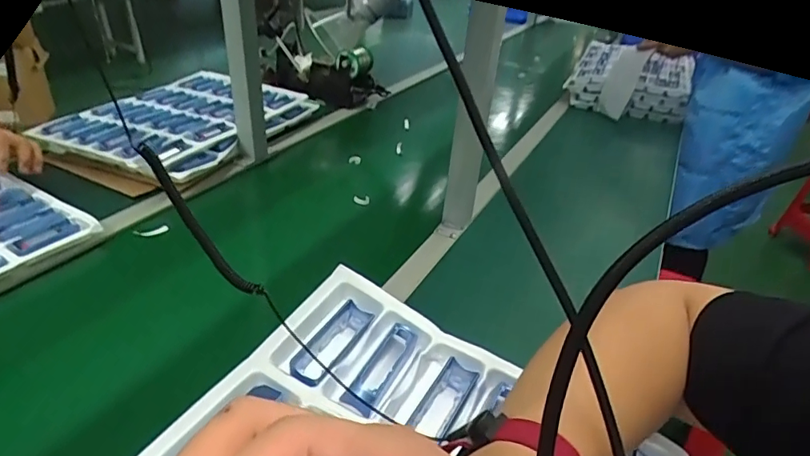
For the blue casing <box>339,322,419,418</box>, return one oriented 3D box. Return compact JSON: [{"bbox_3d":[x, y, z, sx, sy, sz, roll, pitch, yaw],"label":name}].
[{"bbox_3d":[-0.017,0.108,0.396,0.024,0.017,0.087,18,36,19],"label":"blue casing"}]

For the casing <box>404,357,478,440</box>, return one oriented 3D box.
[{"bbox_3d":[0.030,0.134,0.393,0.027,0.020,0.067,22,37,24],"label":"casing"}]

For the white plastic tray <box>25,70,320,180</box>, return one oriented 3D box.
[{"bbox_3d":[-0.453,-0.227,1.061,0.347,0.046,0.462,17,35,17],"label":"white plastic tray"}]

